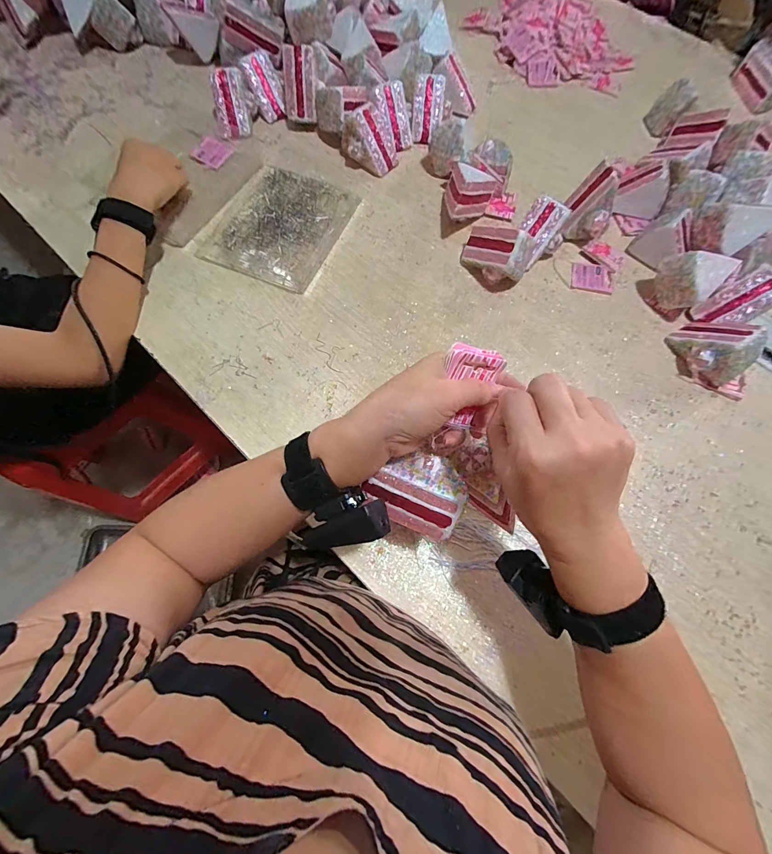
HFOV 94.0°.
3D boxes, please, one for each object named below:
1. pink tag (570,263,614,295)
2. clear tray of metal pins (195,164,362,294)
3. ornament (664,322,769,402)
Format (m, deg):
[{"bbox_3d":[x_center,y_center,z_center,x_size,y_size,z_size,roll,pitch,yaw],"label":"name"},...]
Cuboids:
[{"bbox_3d":[0.303,-0.218,0.527,0.060,0.004,0.046,10,72,3],"label":"pink tag"},{"bbox_3d":[-0.158,-0.308,0.549,0.174,0.012,0.206,23,73,7],"label":"clear tray of metal pins"},{"bbox_3d":[0.424,-0.094,0.451,0.067,0.068,0.111,-28,74,-9],"label":"ornament"}]

